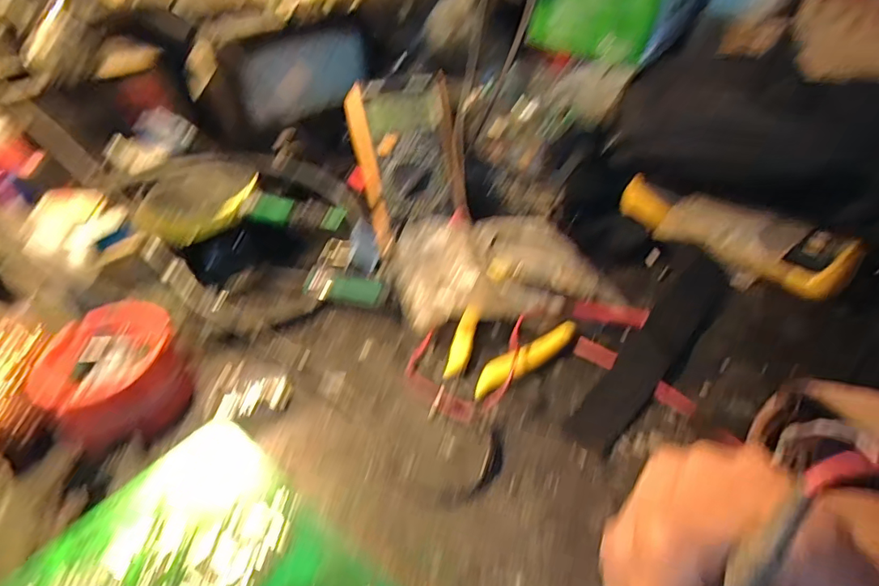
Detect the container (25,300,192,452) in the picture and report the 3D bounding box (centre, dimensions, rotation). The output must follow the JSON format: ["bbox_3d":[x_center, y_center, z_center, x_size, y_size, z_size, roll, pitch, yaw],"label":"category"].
[{"bbox_3d":[-0.218,0.056,0.345,0.084,0.040,0.090,0,41,0],"label":"container"}]

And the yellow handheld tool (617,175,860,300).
[{"bbox_3d":[0.246,-0.048,0.437,0.184,0.041,0.044,19,46,24],"label":"yellow handheld tool"}]

